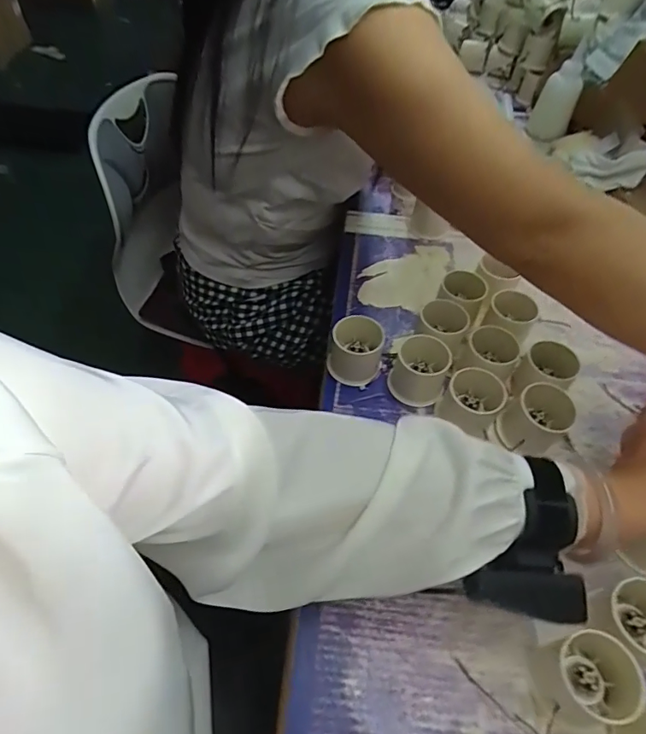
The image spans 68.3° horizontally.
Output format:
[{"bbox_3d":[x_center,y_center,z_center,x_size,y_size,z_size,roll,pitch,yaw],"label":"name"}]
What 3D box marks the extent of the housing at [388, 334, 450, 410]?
[{"bbox_3d":[0.097,0.001,0.477,0.053,0.047,0.048,15,53,10],"label":"housing"}]

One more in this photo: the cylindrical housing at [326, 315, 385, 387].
[{"bbox_3d":[0.033,-0.015,0.485,0.053,0.053,0.051,1,52,-1],"label":"cylindrical housing"}]

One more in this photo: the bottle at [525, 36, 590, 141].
[{"bbox_3d":[0.383,-0.443,0.770,0.062,0.116,0.049,19,54,13],"label":"bottle"}]

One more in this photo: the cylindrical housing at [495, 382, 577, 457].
[{"bbox_3d":[0.196,0.051,0.443,0.054,0.055,0.050,1,52,-1],"label":"cylindrical housing"}]

